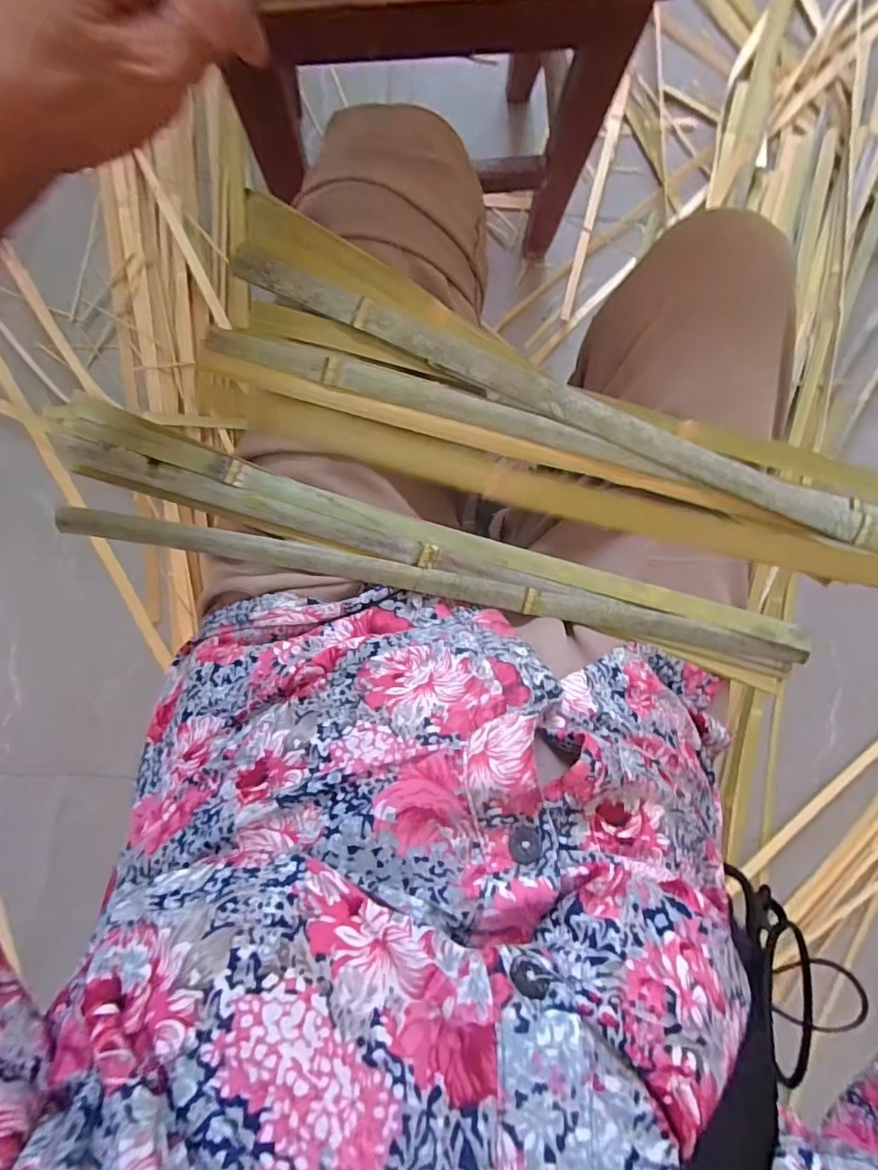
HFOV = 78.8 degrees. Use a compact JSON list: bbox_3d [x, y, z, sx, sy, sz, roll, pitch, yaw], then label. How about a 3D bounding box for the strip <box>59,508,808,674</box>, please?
[{"bbox_3d":[0.009,0.002,0.313,0.428,0.013,0.019,12,96,-4],"label":"strip"}]

